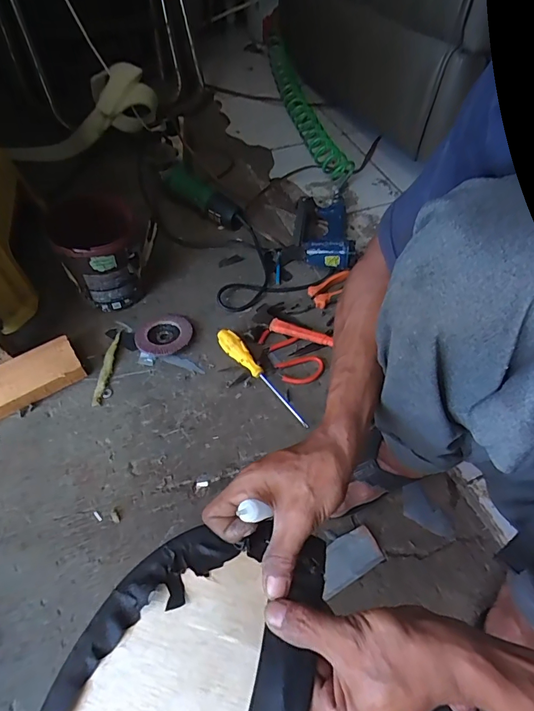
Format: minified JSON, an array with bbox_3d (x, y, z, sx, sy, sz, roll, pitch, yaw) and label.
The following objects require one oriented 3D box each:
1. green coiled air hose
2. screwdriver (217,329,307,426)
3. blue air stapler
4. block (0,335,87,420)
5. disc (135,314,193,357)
[{"bbox_3d":[0.091,-0.687,1.144,0.070,0.071,0.656,-11,57,-9],"label":"green coiled air hose"},{"bbox_3d":[-0.006,0.030,0.691,0.028,0.027,0.217,-38,65,-23],"label":"screwdriver"},{"bbox_3d":[0.119,-0.265,0.874,0.141,0.054,0.190,14,57,8],"label":"blue air stapler"},{"bbox_3d":[-0.412,0.054,0.656,0.233,0.038,0.081,-30,62,-20],"label":"block"},{"bbox_3d":[-0.179,-0.039,0.733,0.096,0.020,0.093,1,56,-1],"label":"disc"}]

